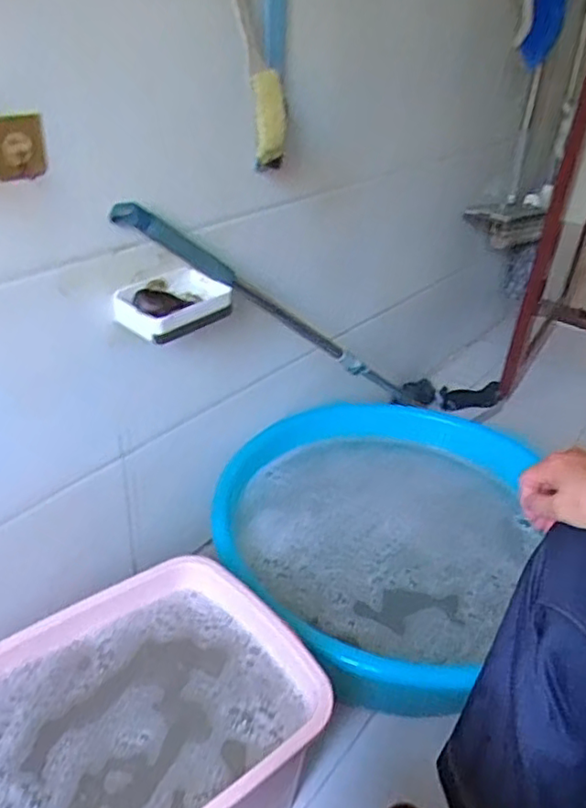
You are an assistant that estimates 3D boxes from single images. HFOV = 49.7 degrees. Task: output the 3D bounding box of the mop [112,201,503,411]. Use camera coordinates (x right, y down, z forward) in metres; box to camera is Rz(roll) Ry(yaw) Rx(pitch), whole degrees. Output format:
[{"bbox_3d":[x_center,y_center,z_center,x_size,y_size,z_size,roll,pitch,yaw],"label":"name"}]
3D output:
[{"bbox_3d":[0.143,-0.102,1.195,0.135,0.135,1.210,25,5,33],"label":"mop"}]

